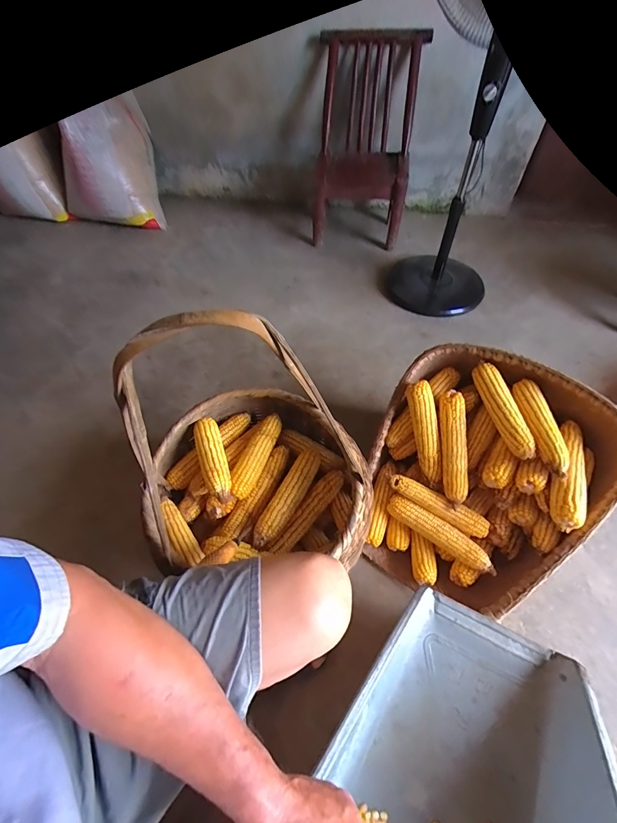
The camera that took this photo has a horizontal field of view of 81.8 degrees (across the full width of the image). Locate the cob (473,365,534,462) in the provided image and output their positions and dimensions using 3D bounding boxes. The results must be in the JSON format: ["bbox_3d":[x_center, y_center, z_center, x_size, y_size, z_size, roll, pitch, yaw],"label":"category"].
[{"bbox_3d":[0.395,-0.008,0.721,0.049,0.043,0.215,-9,54,-5],"label":"cob"}]

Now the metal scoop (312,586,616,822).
[{"bbox_3d":[0.229,0.528,0.510,0.400,0.240,0.442,21,58,13],"label":"metal scoop"}]

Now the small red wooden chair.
[{"bbox_3d":[0.198,-0.938,1.292,0.333,0.561,0.336,3,54,4],"label":"small red wooden chair"}]

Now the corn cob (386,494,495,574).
[{"bbox_3d":[0.273,0.253,0.740,0.231,0.039,0.050,31,60,22],"label":"corn cob"}]

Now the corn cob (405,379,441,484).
[{"bbox_3d":[0.254,0.044,0.770,0.052,0.041,0.218,-10,93,-8],"label":"corn cob"}]

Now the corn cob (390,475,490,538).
[{"bbox_3d":[0.275,0.198,0.759,0.214,0.046,0.047,27,59,20],"label":"corn cob"}]

